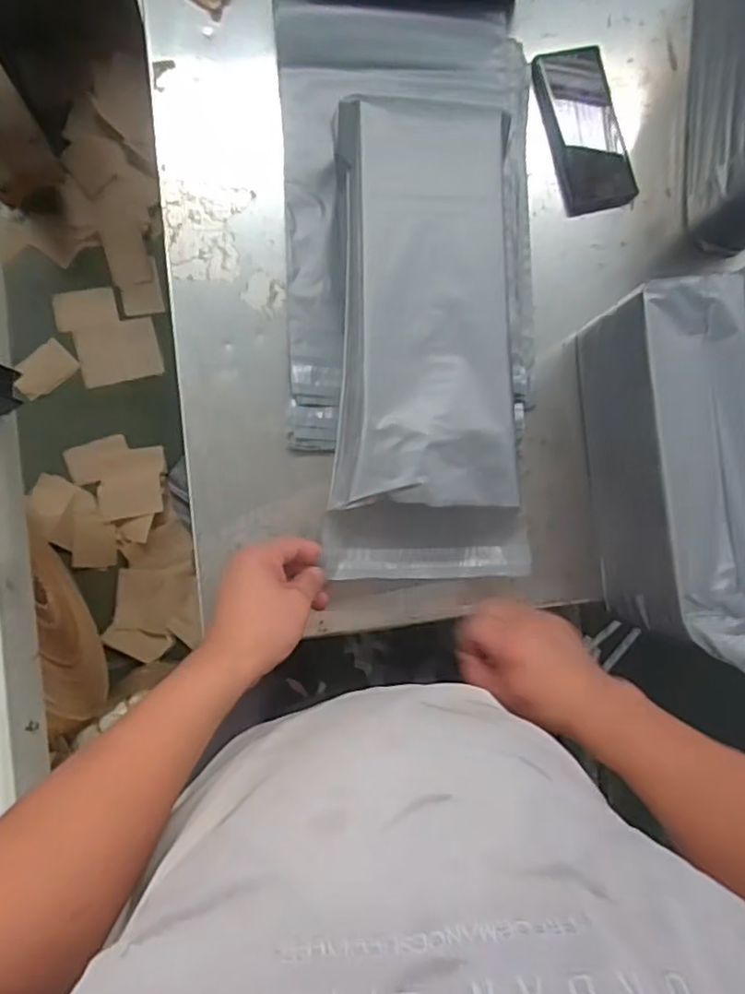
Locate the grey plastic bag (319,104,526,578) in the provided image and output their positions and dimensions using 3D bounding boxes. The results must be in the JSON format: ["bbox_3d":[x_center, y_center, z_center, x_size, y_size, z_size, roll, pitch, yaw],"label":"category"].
[{"bbox_3d":[0.049,-0.133,0.573,0.169,0.081,0.414,-1,91,-9],"label":"grey plastic bag"}]

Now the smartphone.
[{"bbox_3d":[0.223,-0.388,0.680,0.079,0.015,0.169,-15,90,-9],"label":"smartphone"}]

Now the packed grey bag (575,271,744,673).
[{"bbox_3d":[0.274,-0.023,0.591,0.088,0.144,0.308,-5,88,-9],"label":"packed grey bag"}]

